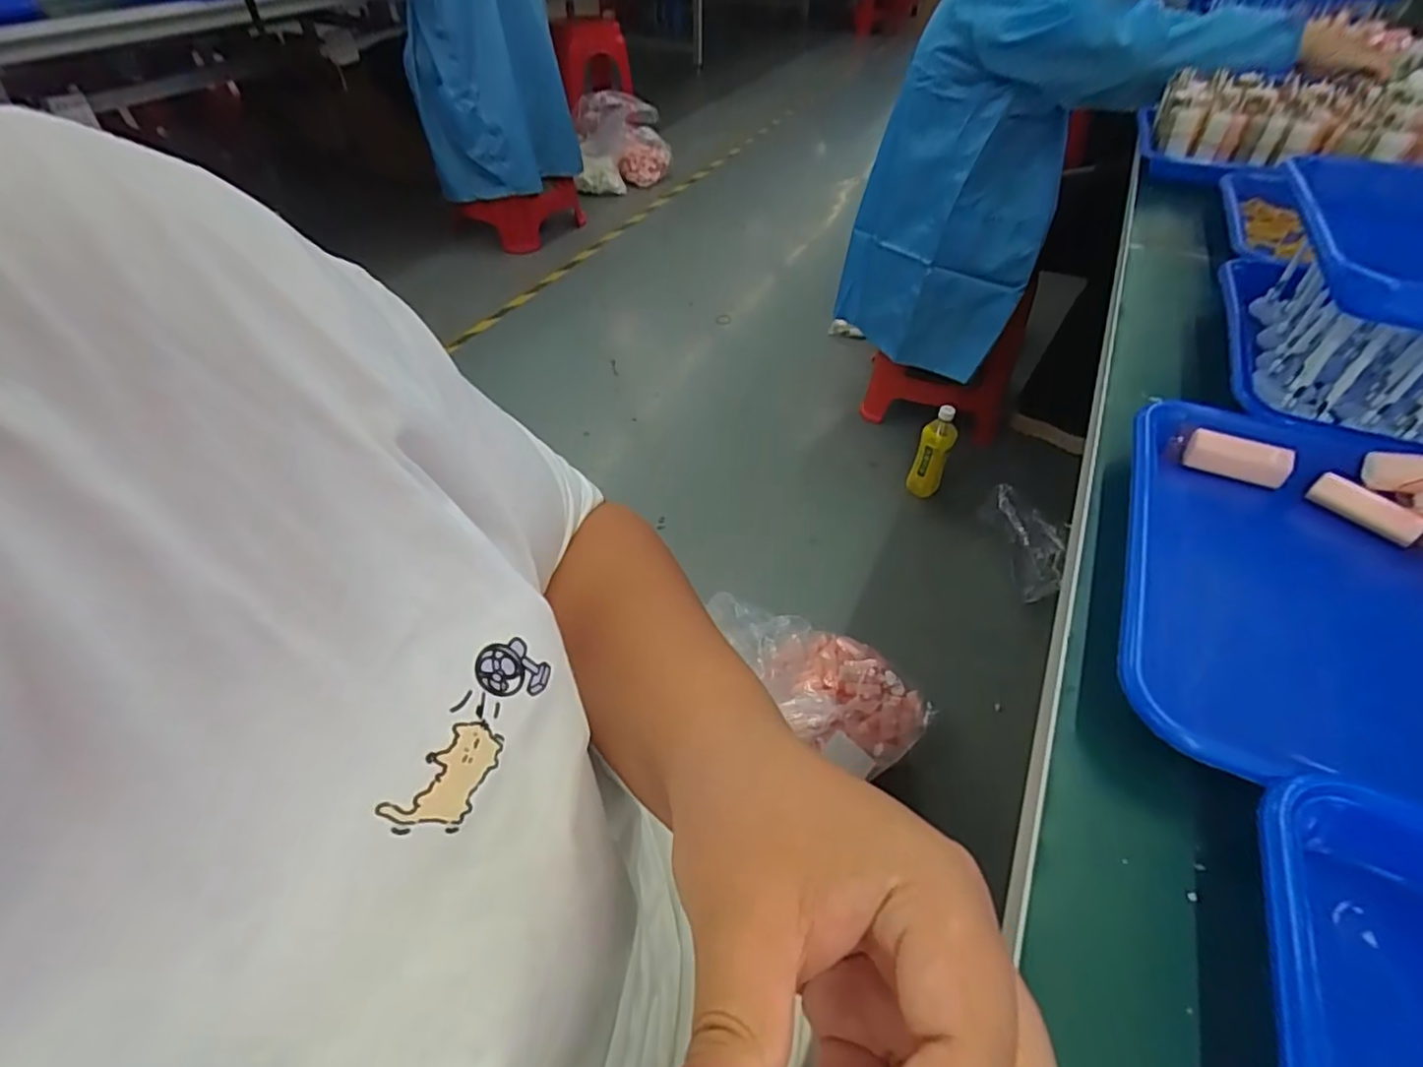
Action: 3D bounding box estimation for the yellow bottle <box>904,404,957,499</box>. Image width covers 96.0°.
[{"bbox_3d":[0.491,-0.172,1.433,0.072,0.225,0.056,26,52,22],"label":"yellow bottle"}]

